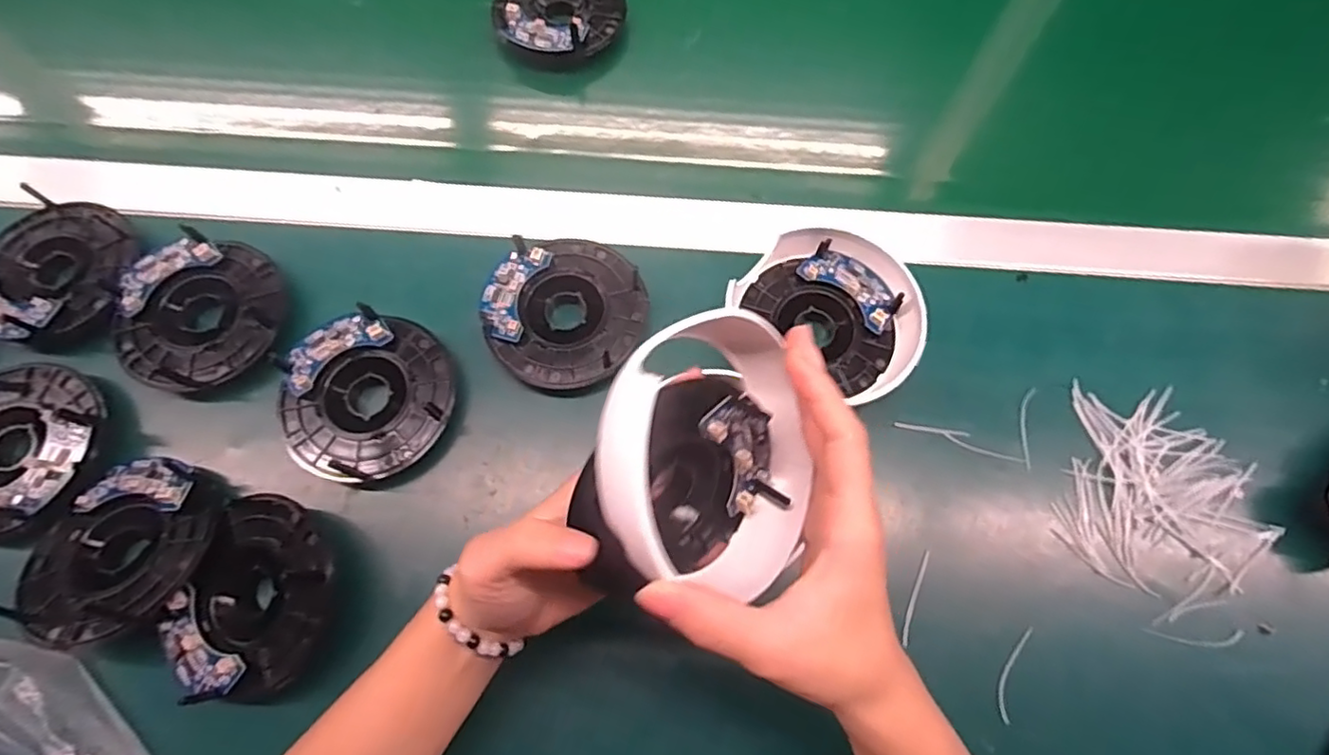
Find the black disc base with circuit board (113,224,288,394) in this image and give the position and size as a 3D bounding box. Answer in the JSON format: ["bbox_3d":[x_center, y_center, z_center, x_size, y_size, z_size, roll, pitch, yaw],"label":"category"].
[{"bbox_3d":[-0.291,-0.042,0.386,0.095,0.015,0.099,0,70,-1],"label":"black disc base with circuit board"}]

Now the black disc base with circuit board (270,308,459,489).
[{"bbox_3d":[-0.177,0.010,0.370,0.098,0.017,0.095,-24,72,-9],"label":"black disc base with circuit board"}]

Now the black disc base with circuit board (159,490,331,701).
[{"bbox_3d":[-0.215,0.119,0.333,0.078,0.034,0.098,21,71,7],"label":"black disc base with circuit board"}]

